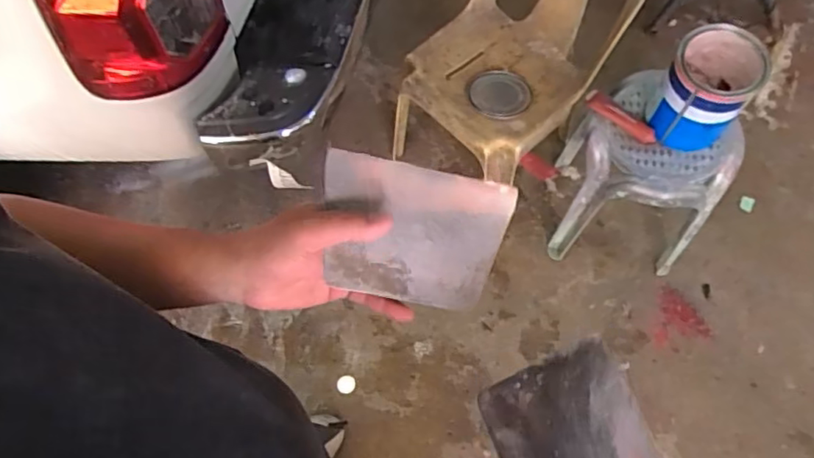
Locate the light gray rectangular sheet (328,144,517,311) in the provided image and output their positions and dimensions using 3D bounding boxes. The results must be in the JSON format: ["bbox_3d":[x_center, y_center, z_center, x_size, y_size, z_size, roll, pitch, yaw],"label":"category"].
[{"bbox_3d":[0.005,0.003,0.426,0.136,0.007,0.096,11,89,-5],"label":"light gray rectangular sheet"}]

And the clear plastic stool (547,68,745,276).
[{"bbox_3d":[0.563,-0.122,1.458,0.319,0.457,0.328,5,65,5],"label":"clear plastic stool"}]

